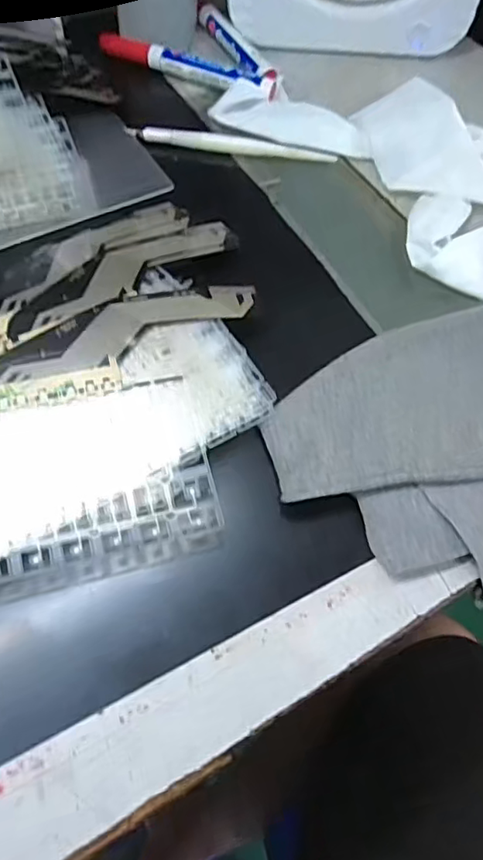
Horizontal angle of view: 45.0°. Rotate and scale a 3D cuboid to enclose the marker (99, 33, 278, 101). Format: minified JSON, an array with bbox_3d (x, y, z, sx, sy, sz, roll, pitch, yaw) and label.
[{"bbox_3d":[-0.041,-0.271,0.430,0.139,0.014,0.023,19,61,6],"label":"marker"}]

